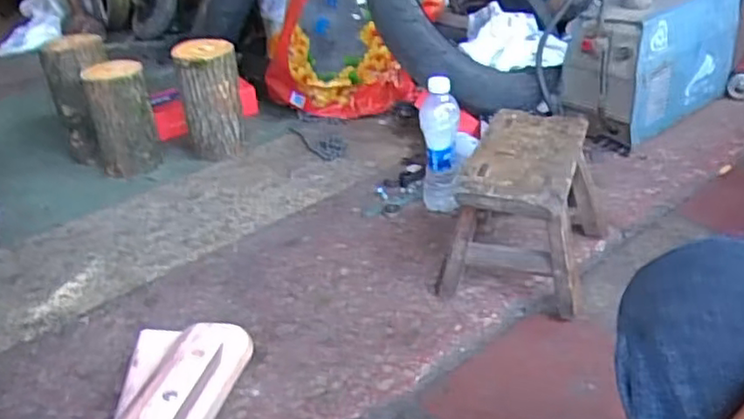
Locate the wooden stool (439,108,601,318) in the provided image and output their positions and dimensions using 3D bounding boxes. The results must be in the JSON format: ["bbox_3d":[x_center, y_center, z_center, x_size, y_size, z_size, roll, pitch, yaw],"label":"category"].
[{"bbox_3d":[0.218,-0.001,0.921,0.184,0.190,0.259,11,35,23],"label":"wooden stool"}]

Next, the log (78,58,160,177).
[{"bbox_3d":[-0.490,-0.174,1.293,0.114,0.207,0.101,-15,34,-17],"label":"log"}]

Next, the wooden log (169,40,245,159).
[{"bbox_3d":[-0.323,-0.218,1.325,0.117,0.221,0.096,-10,33,-9],"label":"wooden log"}]

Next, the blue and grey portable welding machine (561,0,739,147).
[{"bbox_3d":[0.567,-0.321,1.308,0.401,0.265,0.167,-25,38,-29],"label":"blue and grey portable welding machine"}]

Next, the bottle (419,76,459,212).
[{"bbox_3d":[0.112,-0.104,1.078,0.065,0.222,0.076,0,32,6],"label":"bottle"}]

